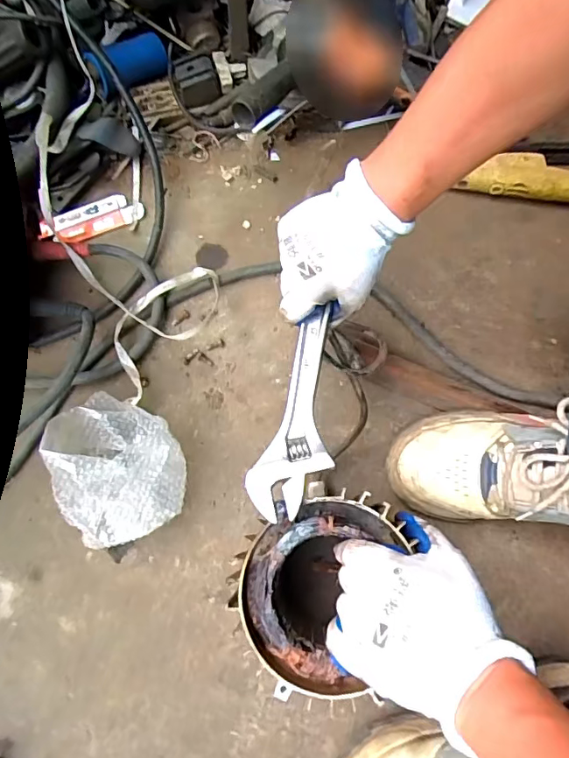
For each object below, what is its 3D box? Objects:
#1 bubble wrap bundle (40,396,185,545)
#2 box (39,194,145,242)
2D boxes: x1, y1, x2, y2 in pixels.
[{"bbox_3d":[-0.166,0.086,0.490,0.125,0.084,0.136,0,74,0],"label":"bubble wrap bundle"},{"bbox_3d":[-0.233,-0.193,0.604,0.121,0.012,0.042,-23,75,-7],"label":"box"}]

